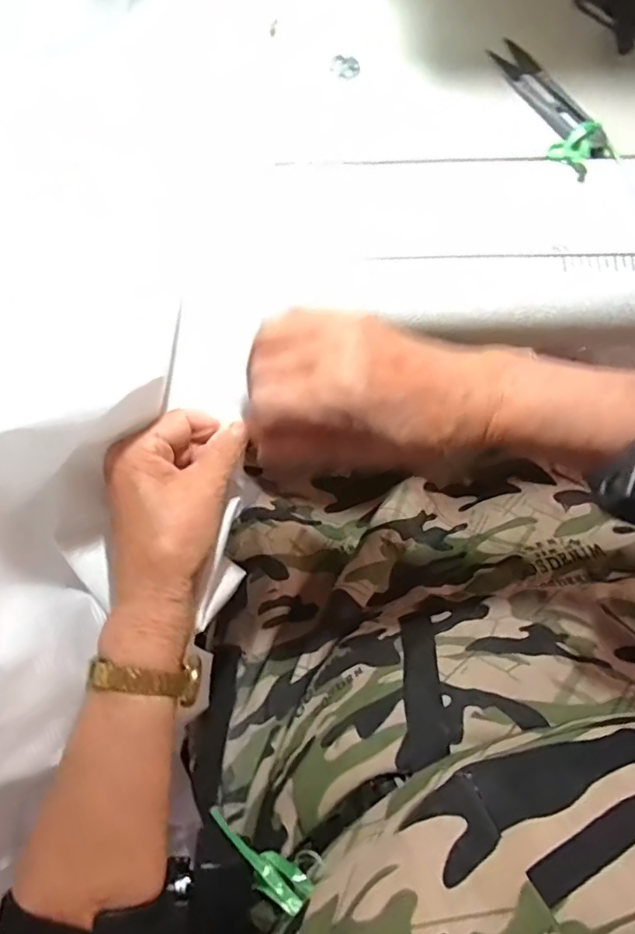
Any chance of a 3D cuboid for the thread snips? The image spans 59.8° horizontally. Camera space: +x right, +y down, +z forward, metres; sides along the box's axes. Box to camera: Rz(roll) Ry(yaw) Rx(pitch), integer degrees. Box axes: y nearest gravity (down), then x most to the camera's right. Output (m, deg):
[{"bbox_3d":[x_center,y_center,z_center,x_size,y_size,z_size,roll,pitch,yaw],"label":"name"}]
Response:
[{"bbox_3d":[0.141,-0.228,0.338,0.030,0.018,0.104,-32,78,-7],"label":"thread snips"}]

